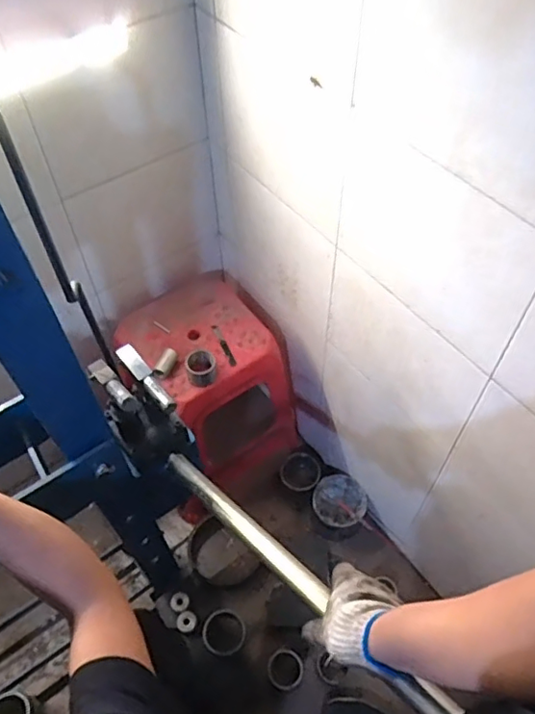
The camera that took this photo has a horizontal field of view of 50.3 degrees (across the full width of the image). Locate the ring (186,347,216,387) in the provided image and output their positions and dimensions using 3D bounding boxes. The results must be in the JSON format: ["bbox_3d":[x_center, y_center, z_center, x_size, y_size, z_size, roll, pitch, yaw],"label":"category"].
[{"bbox_3d":[-0.127,0.020,1.099,0.056,0.048,0.061,-1,54,1],"label":"ring"}]

